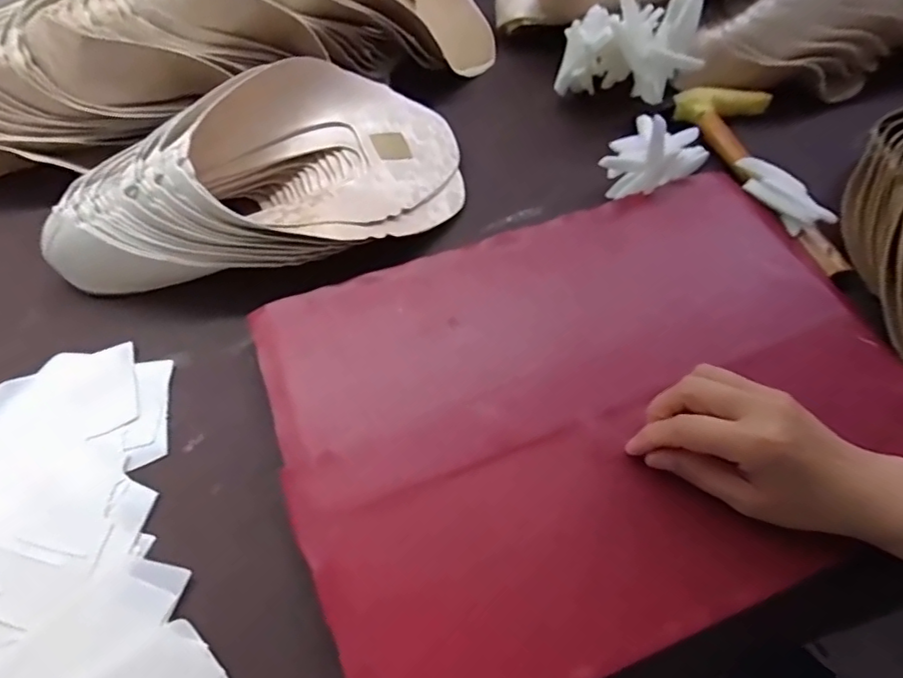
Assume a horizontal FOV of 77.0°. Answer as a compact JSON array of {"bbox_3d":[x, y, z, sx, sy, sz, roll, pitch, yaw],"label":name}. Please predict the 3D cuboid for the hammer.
[{"bbox_3d":[0.278,-0.153,0.505,0.077,0.026,0.237,-11,61,-7],"label":"hammer"}]

